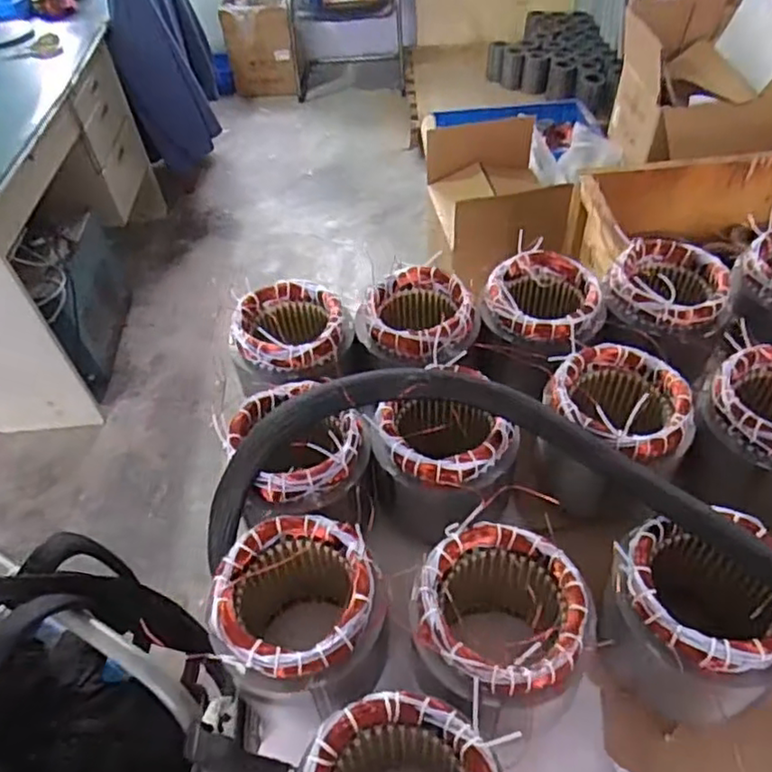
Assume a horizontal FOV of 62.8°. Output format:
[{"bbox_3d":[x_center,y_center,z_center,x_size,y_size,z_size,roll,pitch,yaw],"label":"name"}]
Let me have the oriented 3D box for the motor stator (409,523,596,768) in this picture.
[{"bbox_3d":[0.096,0.225,0.576,0.145,0.159,0.153,-1,50,1],"label":"motor stator"}]

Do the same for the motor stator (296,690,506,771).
[{"bbox_3d":[0.004,0.331,0.498,0.124,0.172,0.140,32,58,25],"label":"motor stator"}]

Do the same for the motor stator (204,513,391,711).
[{"bbox_3d":[-0.077,0.218,0.590,0.144,0.151,0.135,-1,50,1],"label":"motor stator"}]

